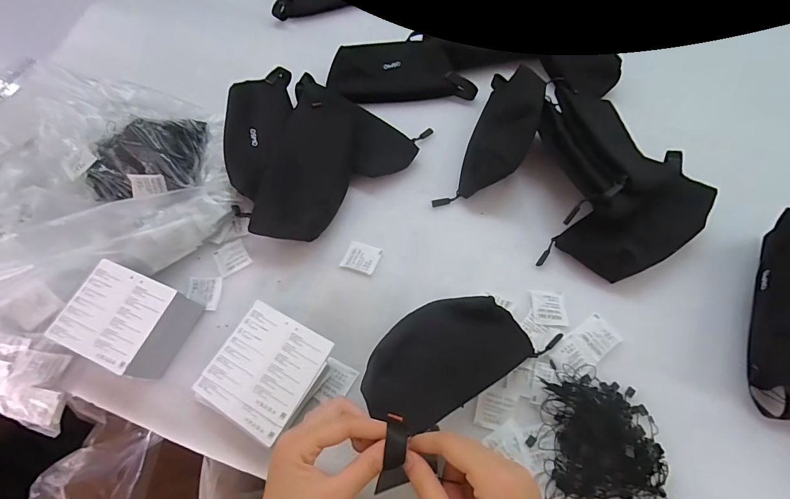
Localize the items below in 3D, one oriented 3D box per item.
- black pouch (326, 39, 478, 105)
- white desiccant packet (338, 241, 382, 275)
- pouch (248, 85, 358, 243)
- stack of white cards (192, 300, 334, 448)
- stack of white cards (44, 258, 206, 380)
[{"bbox_3d":[0.009,-0.264,0.599,0.215,0.041,0.090,-6,63,-1],"label":"black pouch"},{"bbox_3d":[-0.040,0.009,0.479,0.041,0.004,0.038,18,65,10],"label":"white desiccant packet"},{"bbox_3d":[-0.100,-0.108,0.494,0.091,0.026,0.211,23,69,-22],"label":"pouch"},{"bbox_3d":[-0.128,0.126,0.407,0.104,0.032,0.108,26,67,14],"label":"stack of white cards"},{"bbox_3d":[-0.275,0.078,0.417,0.108,0.066,0.089,20,65,12],"label":"stack of white cards"}]

